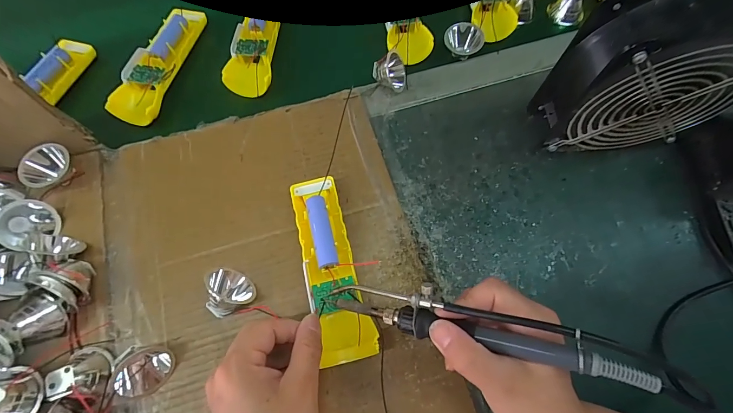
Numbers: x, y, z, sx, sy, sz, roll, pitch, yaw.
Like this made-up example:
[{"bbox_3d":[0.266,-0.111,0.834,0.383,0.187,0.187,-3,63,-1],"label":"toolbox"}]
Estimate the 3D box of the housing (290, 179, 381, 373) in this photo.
[{"bbox_3d":[-0.031,0.049,0.302,0.044,0.019,0.157,-13,71,-8],"label":"housing"}]

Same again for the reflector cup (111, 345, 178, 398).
[{"bbox_3d":[-0.172,0.128,0.274,0.033,0.029,0.035,1,62,-1],"label":"reflector cup"}]

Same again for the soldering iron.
[{"bbox_3d":[0.075,0.078,0.226,0.216,0.028,0.028,6,61,23],"label":"soldering iron"}]

